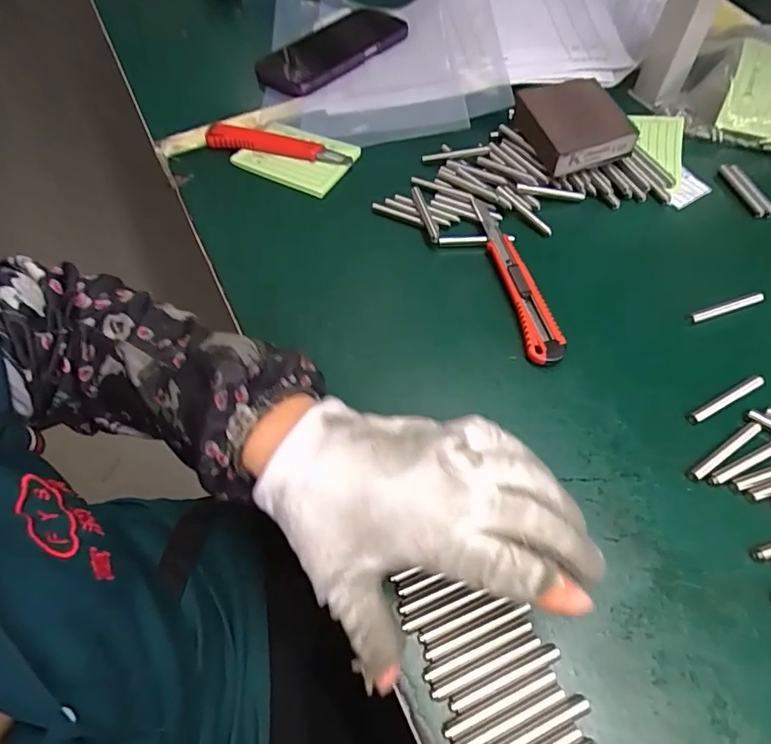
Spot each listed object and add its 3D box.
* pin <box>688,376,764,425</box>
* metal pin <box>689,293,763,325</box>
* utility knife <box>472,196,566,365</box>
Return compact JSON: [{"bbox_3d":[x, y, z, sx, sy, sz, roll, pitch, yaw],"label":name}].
[{"bbox_3d":[0.216,0.017,0.324,0.059,0.006,0.006,-24,61,-14],"label":"pin"},{"bbox_3d":[0.240,-0.045,0.359,0.057,0.005,0.007,-16,60,-10],"label":"metal pin"},{"bbox_3d":[0.094,-0.071,0.379,0.023,0.015,0.156,-10,59,-6],"label":"utility knife"}]

